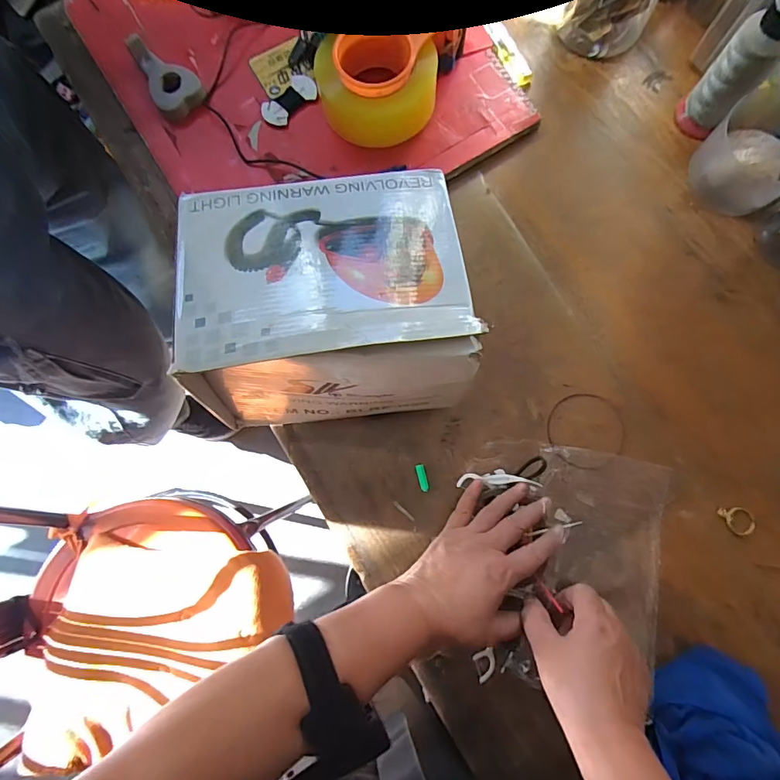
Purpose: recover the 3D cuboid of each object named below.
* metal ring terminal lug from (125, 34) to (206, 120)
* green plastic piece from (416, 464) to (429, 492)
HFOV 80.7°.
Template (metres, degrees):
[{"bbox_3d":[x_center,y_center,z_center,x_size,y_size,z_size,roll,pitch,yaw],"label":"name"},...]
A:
[{"bbox_3d":[-0.252,-0.347,0.502,0.051,0.015,0.103,-39,81,-7],"label":"metal ring terminal lug"},{"bbox_3d":[0.031,0.084,0.437,0.008,0.004,0.025,-14,79,-2],"label":"green plastic piece"}]

